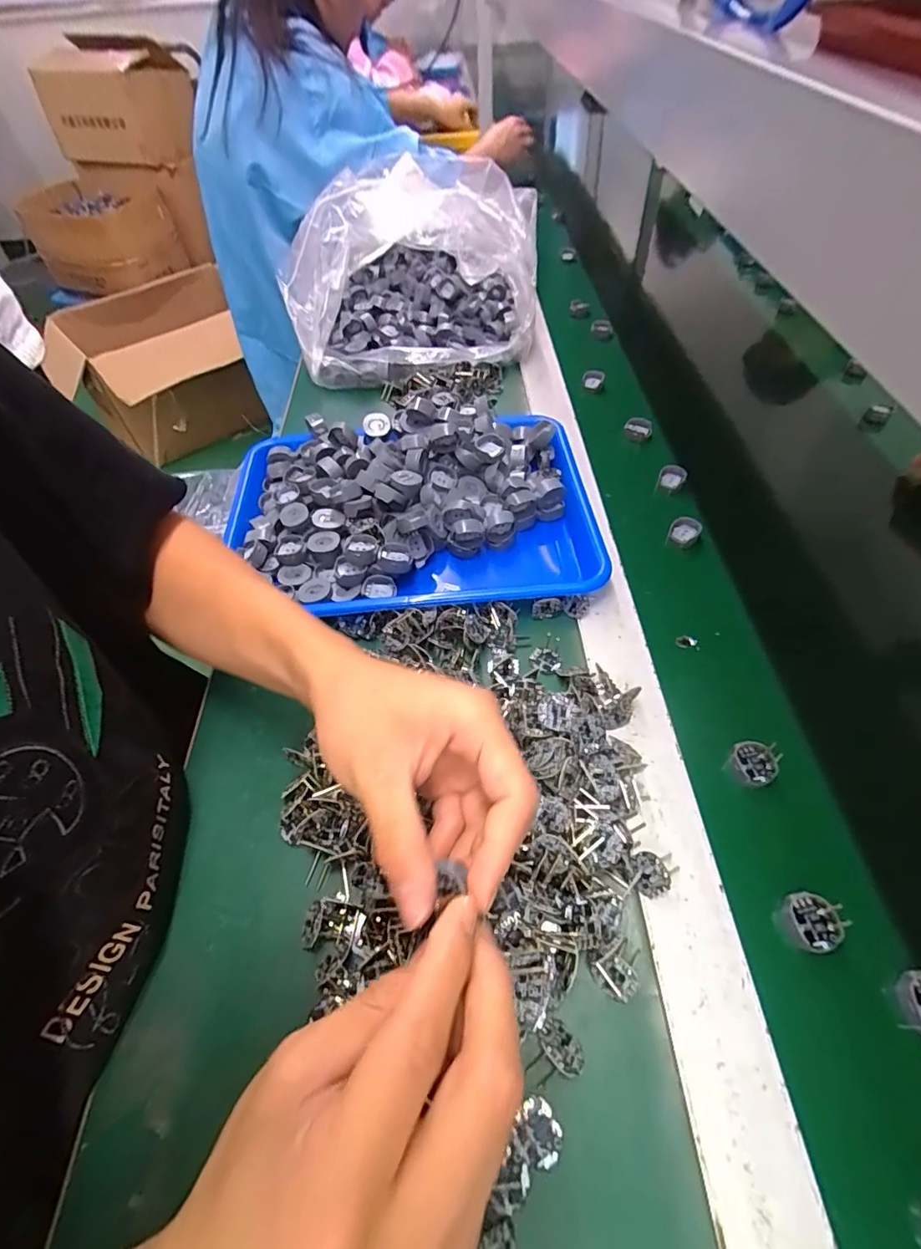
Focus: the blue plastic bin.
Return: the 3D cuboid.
[{"bbox_3d":[-0.048,-0.111,0.486,0.329,0.062,0.238,-6,53,-1],"label":"blue plastic bin"}]

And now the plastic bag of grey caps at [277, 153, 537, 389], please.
[{"bbox_3d":[-0.055,-0.483,0.700,0.304,0.137,0.348,3,53,6],"label":"plastic bag of grey caps"}]

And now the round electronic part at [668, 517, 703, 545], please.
[{"bbox_3d":[0.214,-0.090,0.495,0.026,0.013,0.026,-2,53,2],"label":"round electronic part"}]

